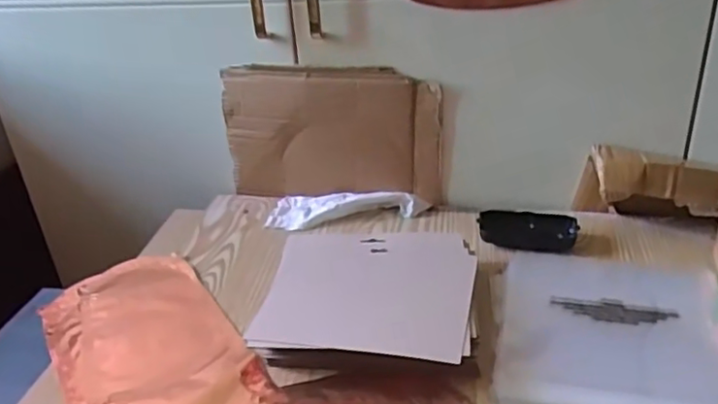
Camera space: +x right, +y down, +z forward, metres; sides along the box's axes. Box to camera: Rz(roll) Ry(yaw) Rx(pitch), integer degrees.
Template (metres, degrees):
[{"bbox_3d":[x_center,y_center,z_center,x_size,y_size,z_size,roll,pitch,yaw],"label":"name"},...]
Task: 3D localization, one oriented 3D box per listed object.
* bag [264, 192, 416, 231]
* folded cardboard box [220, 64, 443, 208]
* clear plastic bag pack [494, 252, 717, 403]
[{"bbox_3d":[-0.023,0.005,0.797,0.181,0.025,0.073,0,29,6],"label":"bag"},{"bbox_3d":[-0.035,-0.083,0.794,0.273,0.173,0.021,3,30,13],"label":"folded cardboard box"},{"bbox_3d":[0.240,0.114,0.590,0.201,0.013,0.228,5,30,15],"label":"clear plastic bag pack"}]

